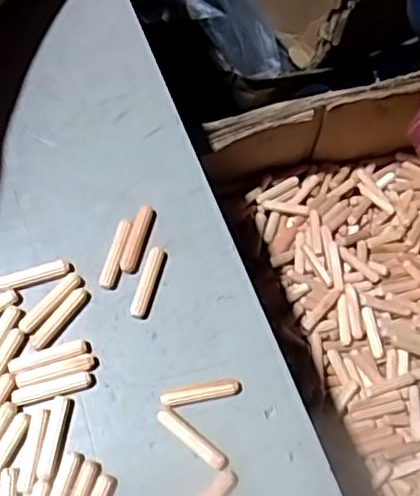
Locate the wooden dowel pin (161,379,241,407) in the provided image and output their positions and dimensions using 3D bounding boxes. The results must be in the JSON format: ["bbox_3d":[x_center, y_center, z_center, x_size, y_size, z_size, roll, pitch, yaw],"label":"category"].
[{"bbox_3d":[-0.004,0.055,0.243,0.029,0.006,0.006,-13,71,-8],"label":"wooden dowel pin"}]

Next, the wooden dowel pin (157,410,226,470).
[{"bbox_3d":[-0.007,0.071,0.238,0.030,0.004,0.005,37,72,10],"label":"wooden dowel pin"}]

